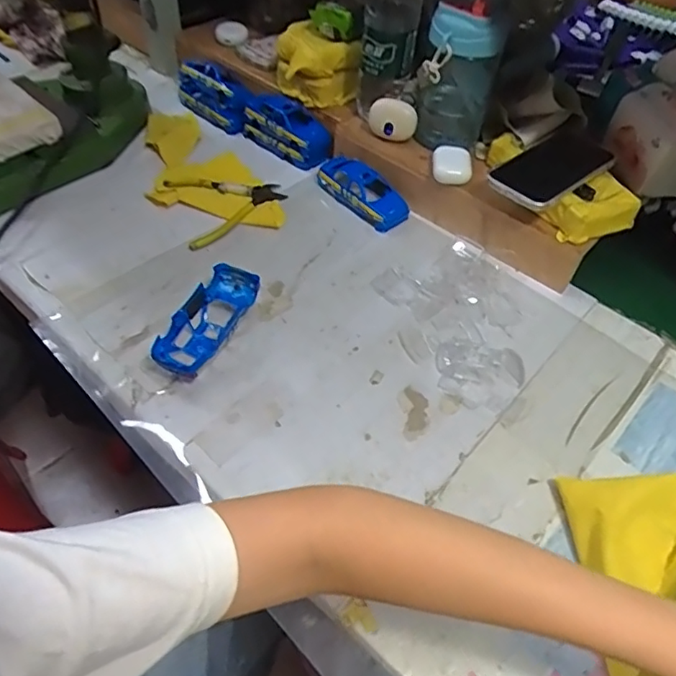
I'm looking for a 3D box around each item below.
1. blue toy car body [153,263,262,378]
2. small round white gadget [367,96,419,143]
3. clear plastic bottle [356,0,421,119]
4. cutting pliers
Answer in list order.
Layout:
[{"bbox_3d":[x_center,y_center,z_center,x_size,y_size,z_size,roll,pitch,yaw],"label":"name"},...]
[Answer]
[{"bbox_3d":[-0.127,-0.016,0.553,0.055,0.040,0.125,19,52,12],"label":"blue toy car body"},{"bbox_3d":[0.069,-0.271,0.693,0.061,0.049,0.027,17,28,1],"label":"small round white gadget"},{"bbox_3d":[0.057,-0.348,0.677,0.063,0.164,0.058,24,30,16],"label":"clear plastic bottle"},{"bbox_3d":[-0.160,-0.178,0.703,0.126,0.017,0.149,34,56,23],"label":"cutting pliers"}]

